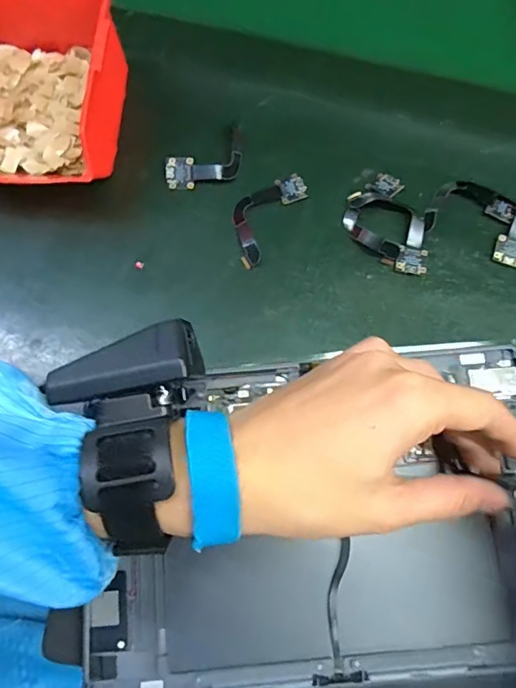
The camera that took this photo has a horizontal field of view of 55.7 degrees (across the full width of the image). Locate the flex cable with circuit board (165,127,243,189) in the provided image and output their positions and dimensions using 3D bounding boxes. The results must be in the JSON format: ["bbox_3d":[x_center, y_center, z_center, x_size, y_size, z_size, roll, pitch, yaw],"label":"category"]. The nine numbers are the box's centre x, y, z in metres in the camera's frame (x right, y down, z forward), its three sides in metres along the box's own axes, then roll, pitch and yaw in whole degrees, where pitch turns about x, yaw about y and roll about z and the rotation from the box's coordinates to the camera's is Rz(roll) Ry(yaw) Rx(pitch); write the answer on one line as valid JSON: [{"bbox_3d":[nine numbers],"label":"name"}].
[{"bbox_3d":[-0.035,-0.126,0.348,0.061,0.014,0.029,-26,78,-7],"label":"flex cable with circuit board"}]

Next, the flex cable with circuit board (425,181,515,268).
[{"bbox_3d":[0.155,-0.087,0.335,0.073,0.008,0.048,24,77,5],"label":"flex cable with circuit board"}]

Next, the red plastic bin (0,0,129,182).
[{"bbox_3d":[-0.154,-0.172,0.331,0.122,0.069,0.140,3,76,2],"label":"red plastic bin"}]

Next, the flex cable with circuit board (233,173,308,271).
[{"bbox_3d":[0.003,-0.091,0.341,0.035,0.004,0.076,34,78,7],"label":"flex cable with circuit board"}]

